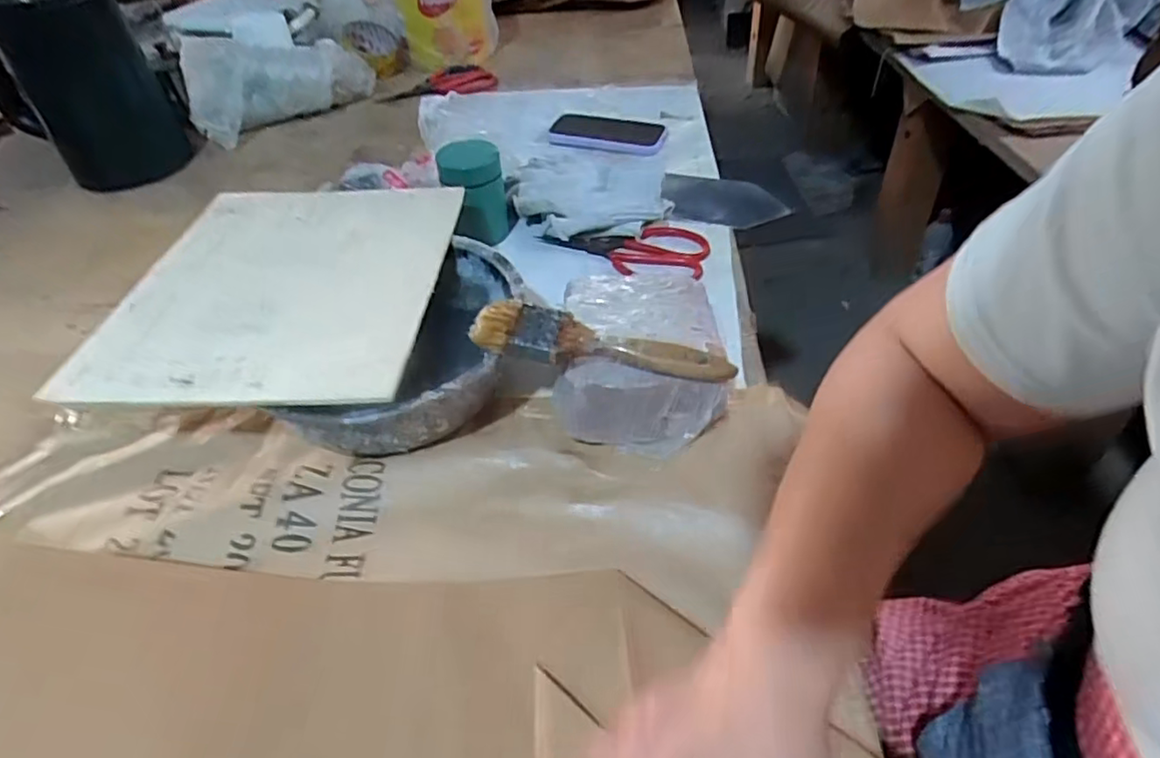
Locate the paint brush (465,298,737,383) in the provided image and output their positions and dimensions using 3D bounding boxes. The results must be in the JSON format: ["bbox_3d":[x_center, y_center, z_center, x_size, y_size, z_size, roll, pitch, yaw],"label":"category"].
[{"bbox_3d":[0.013,-0.020,0.424,0.171,0.012,0.040,15,61,7],"label":"paint brush"}]

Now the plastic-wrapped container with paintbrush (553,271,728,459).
[{"bbox_3d":[0.046,-0.022,0.489,0.120,0.059,0.154,1,45,4],"label":"plastic-wrapped container with paintbrush"}]

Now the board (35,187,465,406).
[{"bbox_3d":[-0.231,-0.081,0.509,0.230,0.009,0.279,0,43,1],"label":"board"}]

